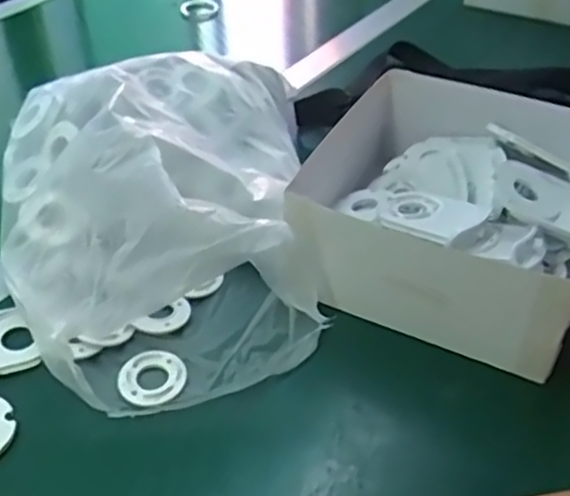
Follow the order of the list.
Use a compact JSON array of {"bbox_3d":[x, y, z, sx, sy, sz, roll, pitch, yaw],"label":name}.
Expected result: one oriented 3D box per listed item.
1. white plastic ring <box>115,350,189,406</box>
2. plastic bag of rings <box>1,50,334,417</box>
[{"bbox_3d":[-0.089,0.086,0.449,0.045,0.006,0.044,2,41,-2],"label":"white plastic ring"},{"bbox_3d":[-0.092,-0.046,0.508,0.230,0.116,0.316,-6,42,-6],"label":"plastic bag of rings"}]

